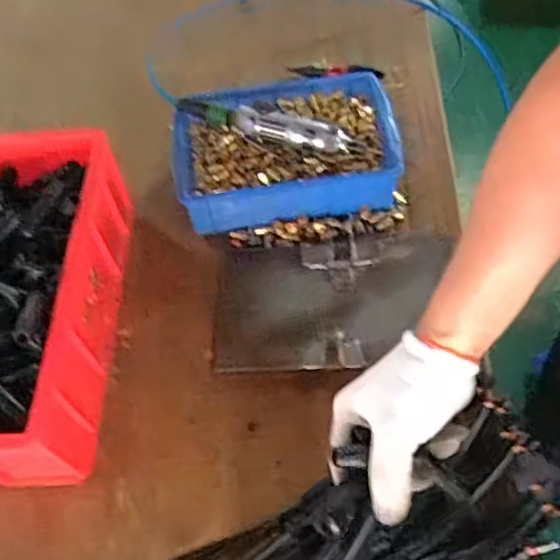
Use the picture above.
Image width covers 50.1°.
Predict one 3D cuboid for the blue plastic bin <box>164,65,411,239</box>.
[{"bbox_3d":[0.005,-0.181,0.836,0.309,0.085,0.213,-9,57,3],"label":"blue plastic bin"}]

